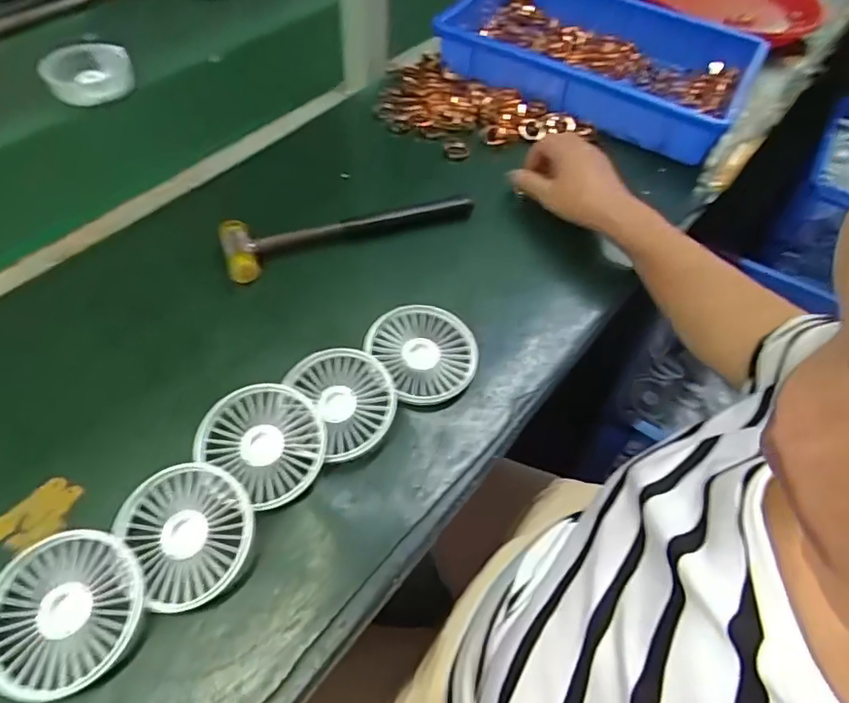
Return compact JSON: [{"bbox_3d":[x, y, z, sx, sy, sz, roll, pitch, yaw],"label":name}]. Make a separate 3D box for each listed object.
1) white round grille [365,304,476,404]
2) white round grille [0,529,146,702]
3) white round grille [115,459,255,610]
[{"bbox_3d":[0.001,0.002,0.469,0.081,0.026,0.088,2,54,-3],"label":"white round grille"},{"bbox_3d":[-0.216,0.153,0.333,0.090,0.014,0.085,1,53,-1],"label":"white round grille"},{"bbox_3d":[-0.151,0.118,0.368,0.076,0.028,0.087,-28,61,-23],"label":"white round grille"}]

